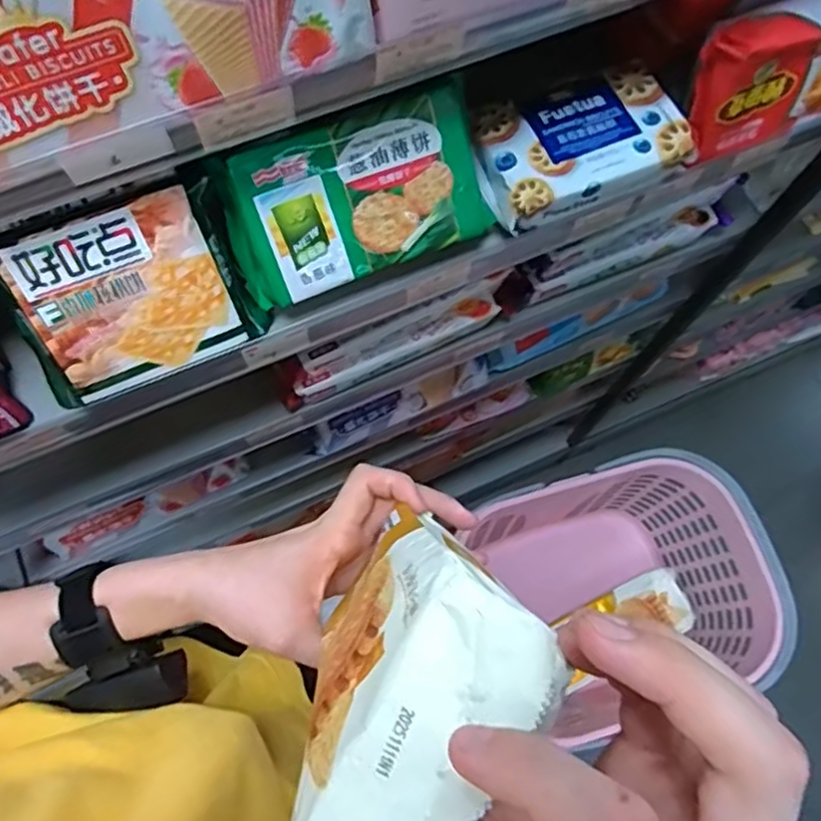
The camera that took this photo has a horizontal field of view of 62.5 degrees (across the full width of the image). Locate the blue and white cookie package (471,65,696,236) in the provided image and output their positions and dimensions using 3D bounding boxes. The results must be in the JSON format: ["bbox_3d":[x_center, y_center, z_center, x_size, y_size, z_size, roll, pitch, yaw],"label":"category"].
[{"bbox_3d":[0.128,-0.206,0.527,0.158,0.037,0.093,-22,74,-9],"label":"blue and white cookie package"}]

